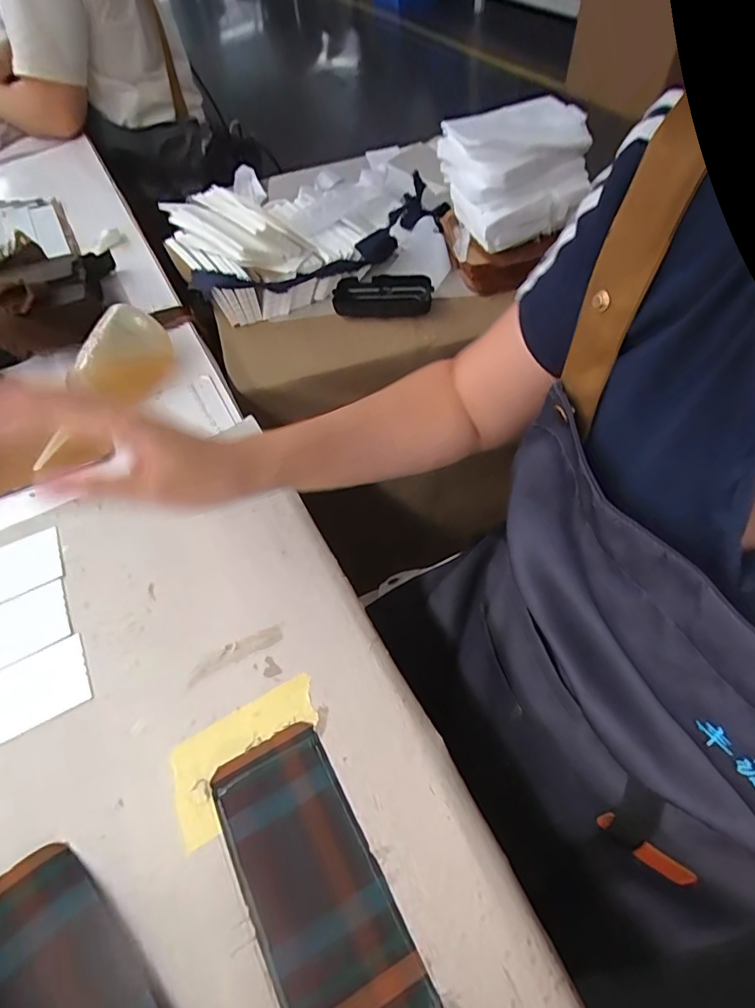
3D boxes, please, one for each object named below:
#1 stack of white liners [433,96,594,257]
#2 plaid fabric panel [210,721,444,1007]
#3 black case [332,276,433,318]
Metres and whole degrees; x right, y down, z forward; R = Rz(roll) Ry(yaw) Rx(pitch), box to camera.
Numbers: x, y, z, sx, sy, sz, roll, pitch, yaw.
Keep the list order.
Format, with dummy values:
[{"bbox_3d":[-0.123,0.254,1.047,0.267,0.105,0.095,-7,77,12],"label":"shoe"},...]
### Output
[{"bbox_3d":[0.150,-0.367,0.562,0.134,0.095,0.121,-16,56,-7],"label":"stack of white liners"},{"bbox_3d":[-0.035,0.211,0.281,0.070,0.004,0.165,-26,59,-14],"label":"plaid fabric panel"},{"bbox_3d":[0.006,-0.239,0.587,0.109,0.023,0.052,2,57,4],"label":"black case"}]

